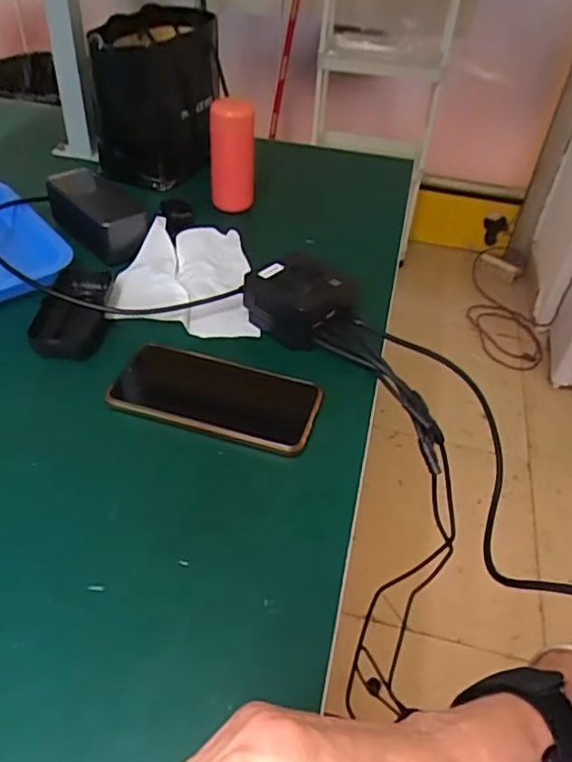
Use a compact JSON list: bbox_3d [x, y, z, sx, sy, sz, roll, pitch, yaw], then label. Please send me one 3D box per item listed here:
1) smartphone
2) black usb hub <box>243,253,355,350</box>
[{"bbox_3d":[-0.054,0.010,0.486,0.158,0.008,0.078,14,43,10],"label":"smartphone"},{"bbox_3d":[0.014,-0.074,0.549,0.079,0.049,0.079,3,43,-3],"label":"black usb hub"}]

